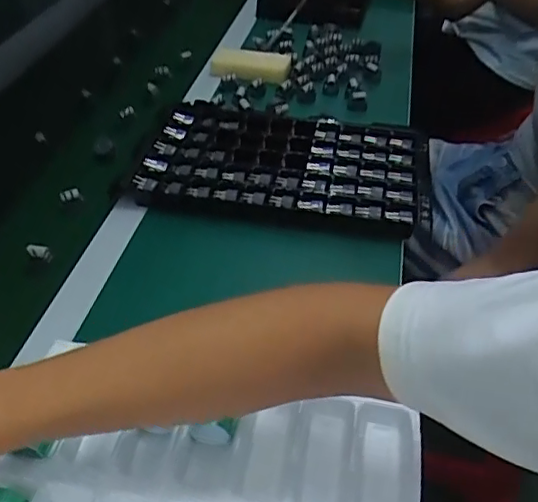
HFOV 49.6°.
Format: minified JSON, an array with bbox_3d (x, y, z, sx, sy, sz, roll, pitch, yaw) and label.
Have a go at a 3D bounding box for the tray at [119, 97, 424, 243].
[{"bbox_3d":[0.018,-0.113,0.726,0.356,0.024,0.229,14,44,13],"label":"tray"}]

